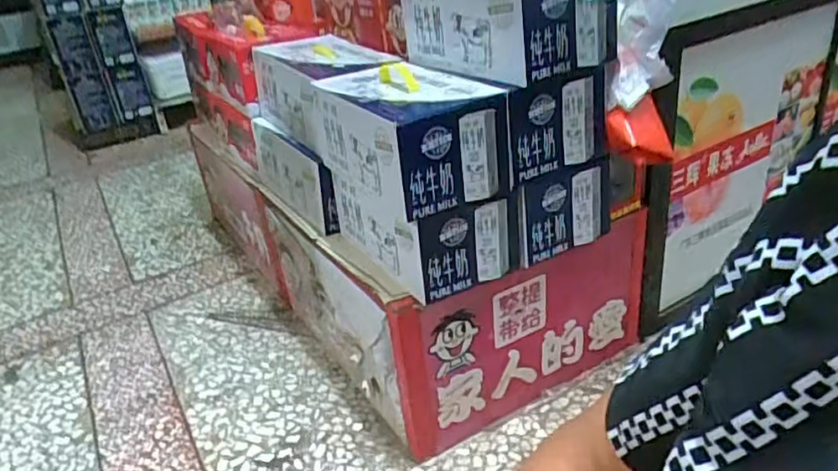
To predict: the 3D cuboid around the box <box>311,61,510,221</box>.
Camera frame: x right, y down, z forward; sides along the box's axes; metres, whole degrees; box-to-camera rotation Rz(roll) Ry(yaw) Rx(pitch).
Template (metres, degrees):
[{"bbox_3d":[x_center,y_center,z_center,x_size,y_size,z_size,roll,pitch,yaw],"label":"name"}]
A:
[{"bbox_3d":[-0.018,-0.164,1.001,0.188,0.137,0.341,-19,30,-21],"label":"box"}]

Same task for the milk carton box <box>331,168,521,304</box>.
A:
[{"bbox_3d":[0.003,-0.033,1.058,0.180,0.131,0.294,-20,30,-22],"label":"milk carton box"}]

